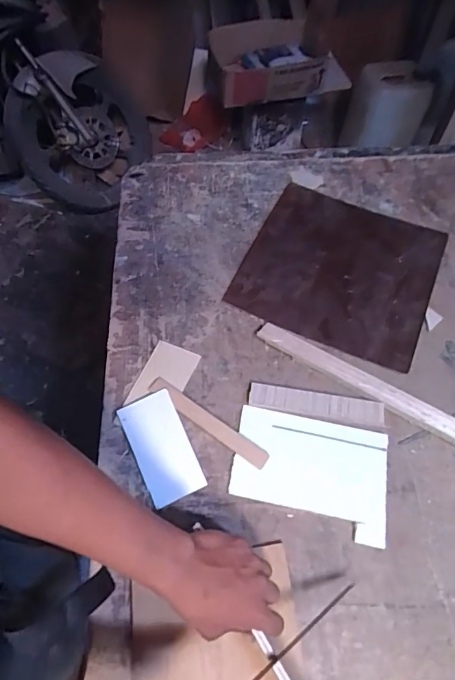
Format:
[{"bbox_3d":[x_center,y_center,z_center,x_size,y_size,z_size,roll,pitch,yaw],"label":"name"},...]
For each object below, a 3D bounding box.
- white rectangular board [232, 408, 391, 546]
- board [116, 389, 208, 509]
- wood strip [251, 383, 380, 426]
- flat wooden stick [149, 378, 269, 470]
[{"bbox_3d":[0.108,0.172,0.551,0.197,0.011,0.136,10,63,6],"label":"white rectangular board"},{"bbox_3d":[-0.090,0.142,0.558,0.074,0.006,0.140,-26,67,-3],"label":"board"},{"bbox_3d":[0.124,0.092,0.587,0.184,0.013,0.035,9,62,5],"label":"wood strip"},{"bbox_3d":[-0.028,0.112,0.578,0.190,0.009,0.026,32,79,16],"label":"flat wooden stick"}]

